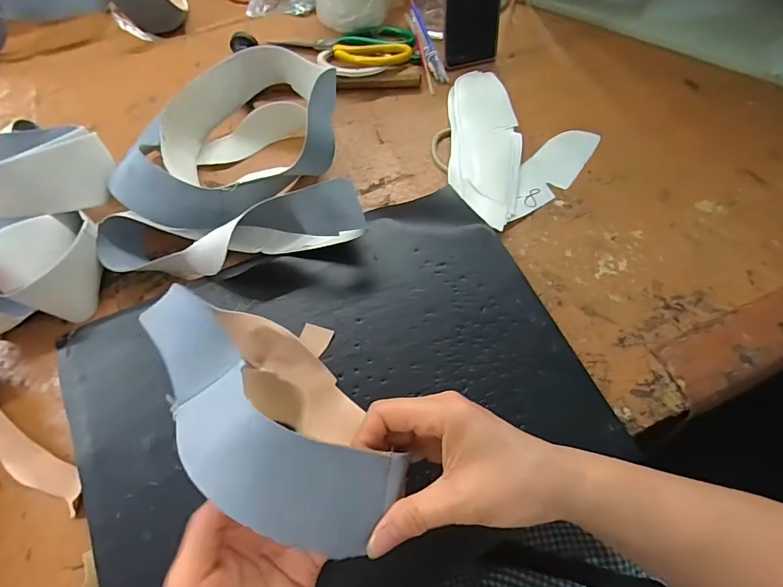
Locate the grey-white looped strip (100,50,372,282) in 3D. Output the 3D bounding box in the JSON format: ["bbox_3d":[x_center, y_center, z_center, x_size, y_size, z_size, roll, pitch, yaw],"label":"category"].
[{"bbox_3d":[-0.177,-0.143,0.429,0.241,0.121,0.256,-13,67,-8],"label":"grey-white looped strip"}]

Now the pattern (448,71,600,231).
[{"bbox_3d":[0.123,-0.172,0.497,0.180,0.021,0.181,36,70,13],"label":"pattern"}]

